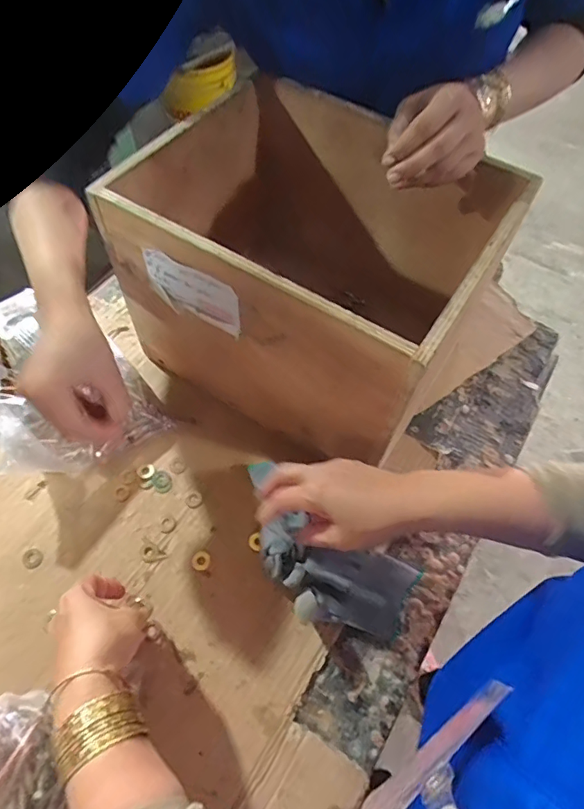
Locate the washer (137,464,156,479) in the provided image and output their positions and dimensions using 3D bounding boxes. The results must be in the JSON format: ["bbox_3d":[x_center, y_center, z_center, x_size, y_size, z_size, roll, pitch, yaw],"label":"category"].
[{"bbox_3d":[-0.159,0.073,0.540,0.018,0.004,0.017,-12,60,-8],"label":"washer"}]

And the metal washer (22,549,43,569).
[{"bbox_3d":[-0.258,0.153,0.491,0.020,0.004,0.018,41,66,20],"label":"metal washer"}]

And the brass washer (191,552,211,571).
[{"bbox_3d":[-0.091,0.156,0.493,0.018,0.004,0.018,1,59,-1],"label":"brass washer"}]

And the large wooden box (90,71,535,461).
[{"bbox_3d":[0.023,-0.135,0.535,0.318,0.237,0.259,30,63,15],"label":"large wooden box"}]

